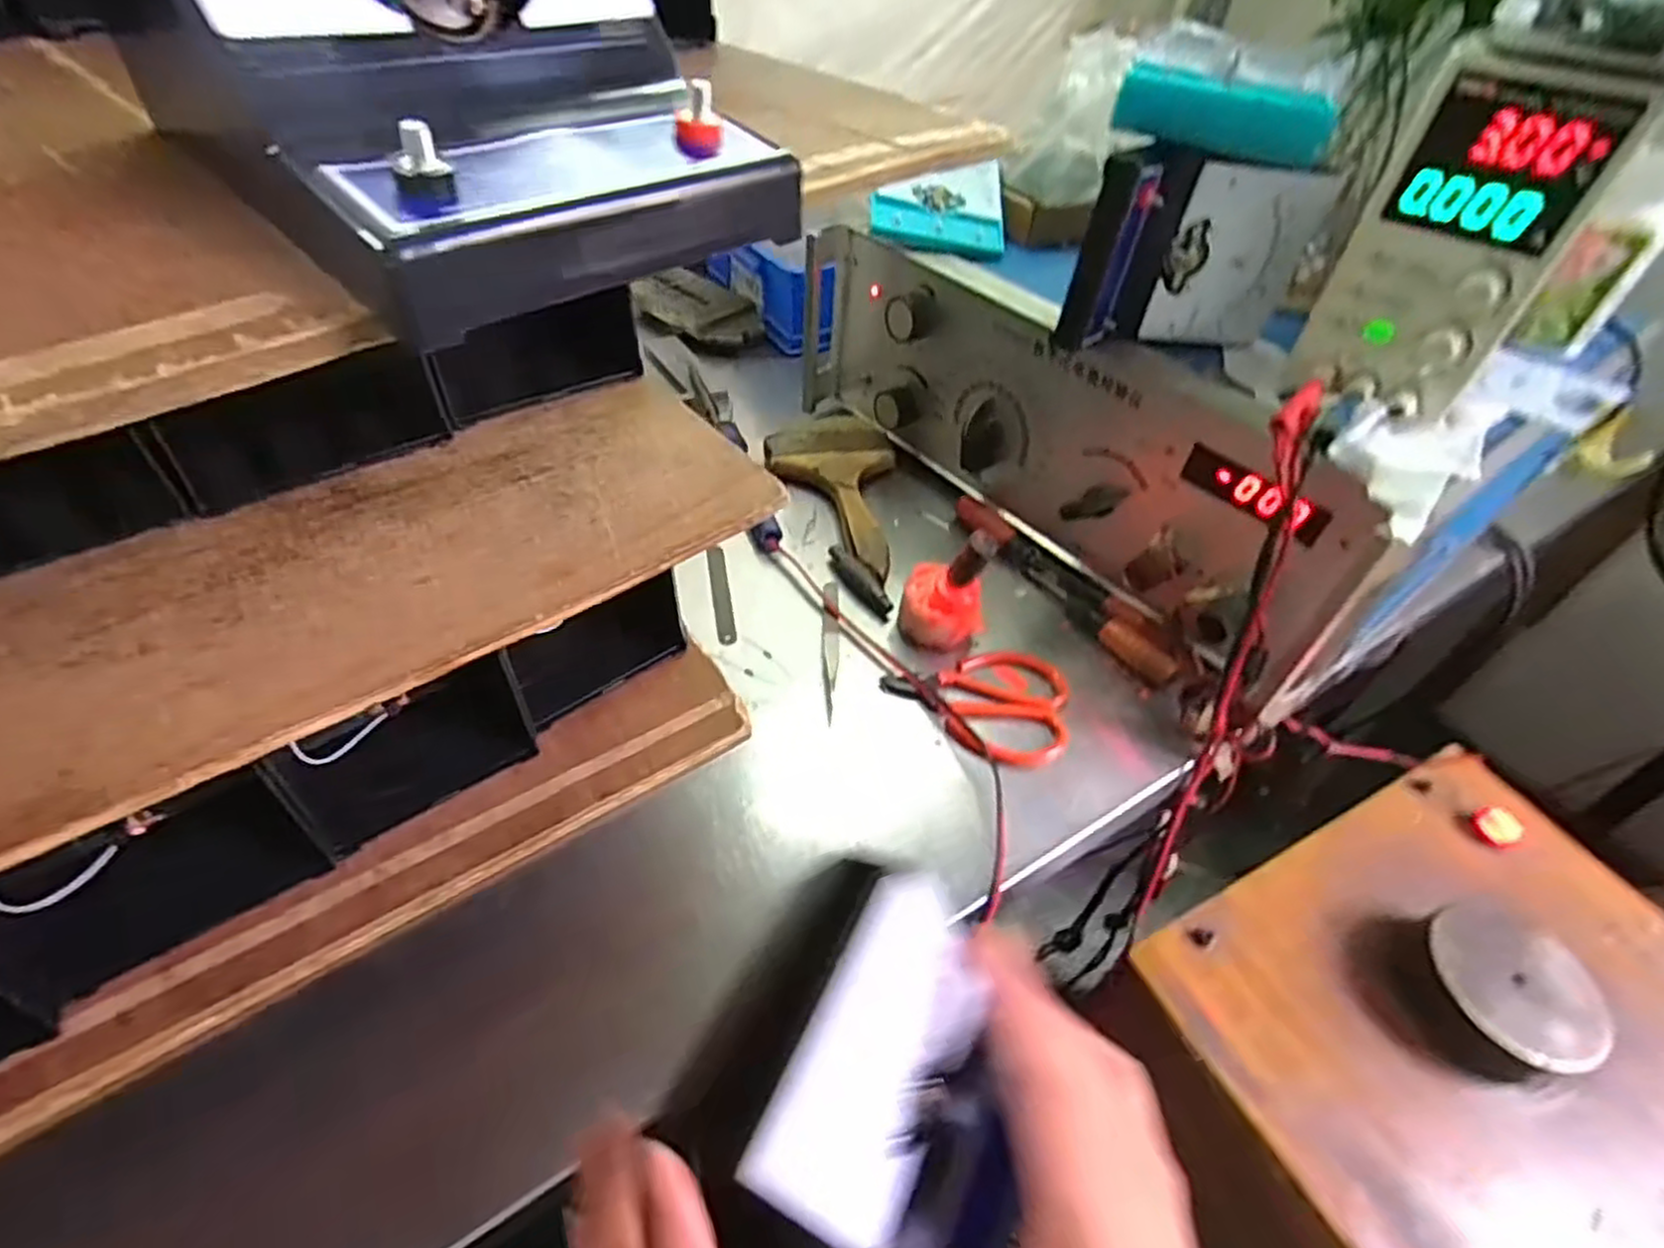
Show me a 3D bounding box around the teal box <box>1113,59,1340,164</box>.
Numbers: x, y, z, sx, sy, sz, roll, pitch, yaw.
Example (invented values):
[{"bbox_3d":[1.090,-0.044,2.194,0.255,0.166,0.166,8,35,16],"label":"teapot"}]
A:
[{"bbox_3d":[0.193,-0.251,0.370,0.102,0.029,0.019,14,46,7],"label":"teal box"}]

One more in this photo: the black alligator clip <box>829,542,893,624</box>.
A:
[{"bbox_3d":[0.018,-0.029,0.506,0.017,0.014,0.067,-19,51,-23],"label":"black alligator clip"}]

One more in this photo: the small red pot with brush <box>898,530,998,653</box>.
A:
[{"bbox_3d":[0.071,-0.024,0.453,0.049,0.093,0.047,3,46,-3],"label":"small red pot with brush"}]

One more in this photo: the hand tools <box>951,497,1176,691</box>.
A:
[{"bbox_3d":[0.158,-0.029,0.515,0.030,0.023,0.196,-22,52,-25],"label":"hand tools"}]

